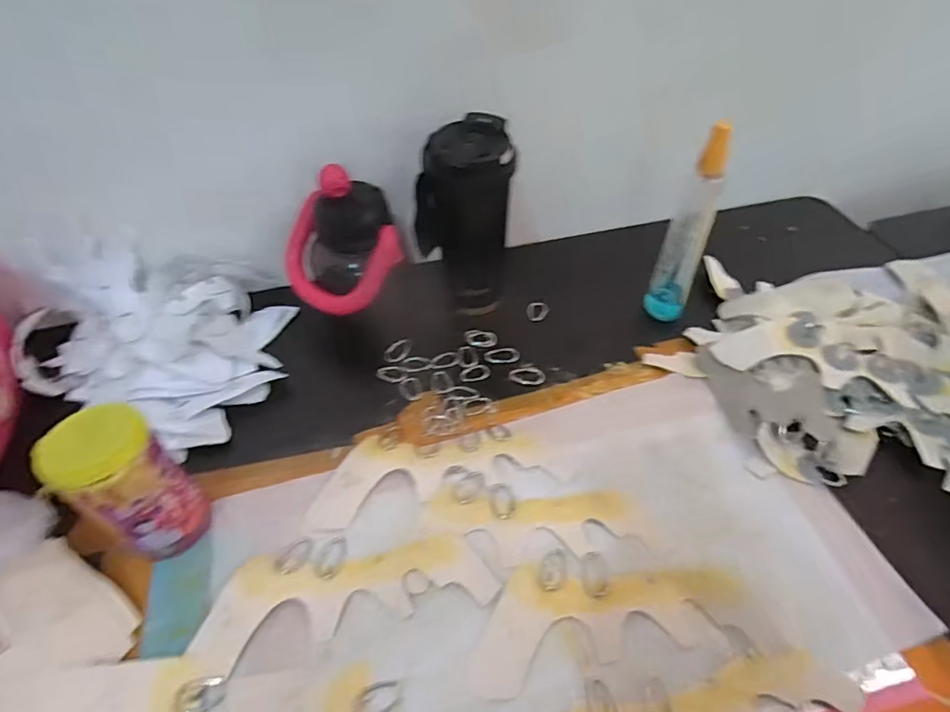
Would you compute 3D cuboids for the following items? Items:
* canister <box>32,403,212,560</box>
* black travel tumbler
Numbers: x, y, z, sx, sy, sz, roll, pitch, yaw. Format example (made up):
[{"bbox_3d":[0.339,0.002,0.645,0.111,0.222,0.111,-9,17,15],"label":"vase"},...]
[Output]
[{"bbox_3d":[-0.253,0.098,0.395,0.059,0.129,0.063,20,53,17],"label":"canister"},{"bbox_3d":[-0.002,-0.140,0.543,0.090,0.170,0.086,-27,55,-20],"label":"black travel tumbler"}]

